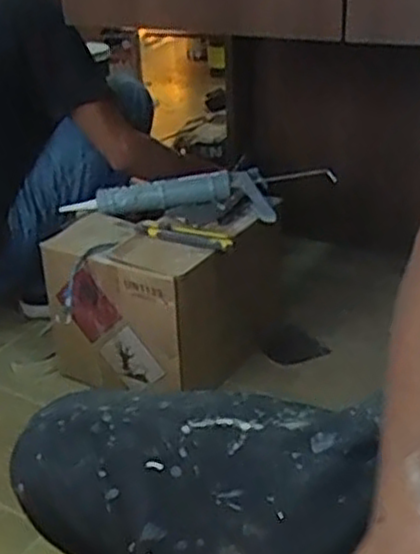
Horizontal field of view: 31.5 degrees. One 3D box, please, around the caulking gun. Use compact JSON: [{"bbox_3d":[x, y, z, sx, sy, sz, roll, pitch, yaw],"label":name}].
[{"bbox_3d":[-0.025,-0.145,1.296,0.469,0.061,0.144,-1,27,4],"label":"caulking gun"}]

